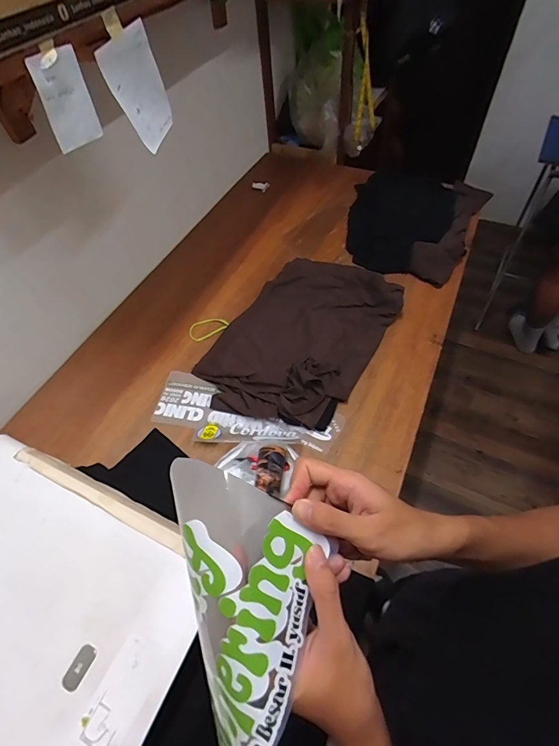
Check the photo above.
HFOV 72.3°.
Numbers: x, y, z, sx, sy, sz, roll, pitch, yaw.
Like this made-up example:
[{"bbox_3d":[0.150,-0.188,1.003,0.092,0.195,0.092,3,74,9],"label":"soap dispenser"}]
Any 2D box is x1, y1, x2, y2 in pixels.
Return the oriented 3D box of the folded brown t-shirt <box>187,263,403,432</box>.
[{"bbox_3d":[0.055,-0.103,0.995,0.367,0.059,0.540,26,62,22],"label":"folded brown t-shirt"}]

